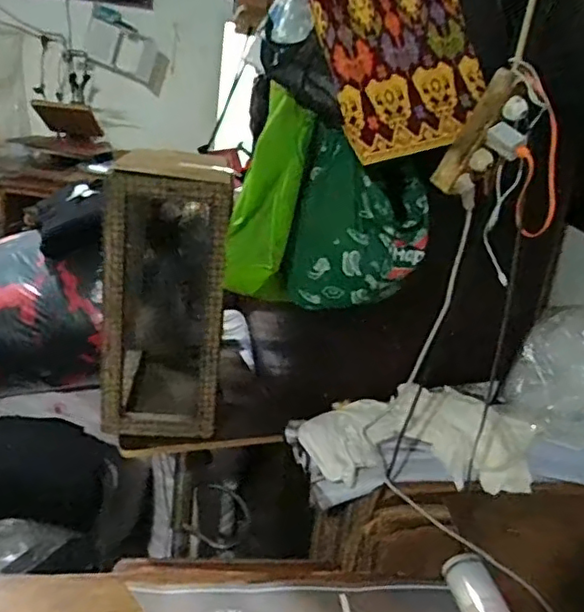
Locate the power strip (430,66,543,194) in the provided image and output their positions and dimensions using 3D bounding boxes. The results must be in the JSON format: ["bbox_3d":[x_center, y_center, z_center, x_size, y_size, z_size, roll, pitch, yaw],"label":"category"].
[{"bbox_3d":[0.305,-0.261,0.967,0.086,0.199,0.054,38,30,11],"label":"power strip"}]

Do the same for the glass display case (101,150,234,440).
[{"bbox_3d":[-0.279,-0.002,1.402,0.245,0.612,0.344,5,19,-7],"label":"glass display case"}]

